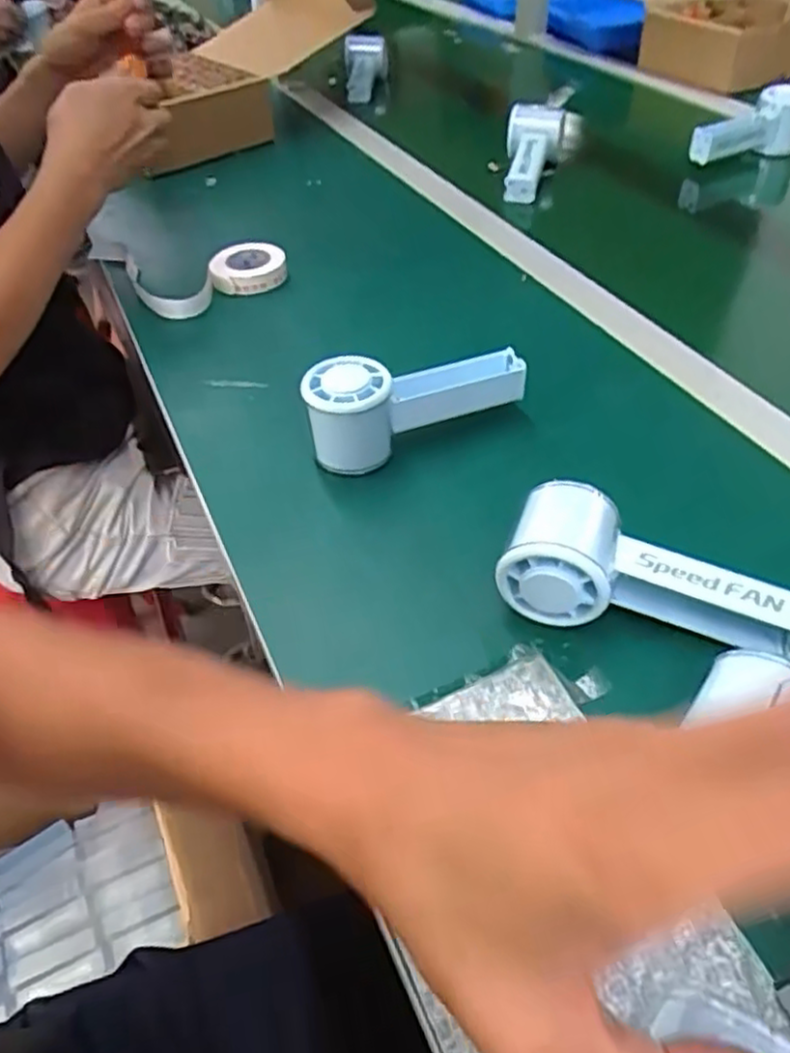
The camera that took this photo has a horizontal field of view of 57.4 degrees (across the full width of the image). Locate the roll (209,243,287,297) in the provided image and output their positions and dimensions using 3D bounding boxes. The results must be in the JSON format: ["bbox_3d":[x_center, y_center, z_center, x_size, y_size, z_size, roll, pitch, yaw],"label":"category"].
[{"bbox_3d":[-0.136,-0.240,0.670,0.067,0.022,0.067,-9,46,-4],"label":"roll"}]

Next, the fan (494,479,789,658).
[{"bbox_3d":[0.130,0.027,0.382,0.150,0.055,0.053,16,48,1],"label":"fan"}]

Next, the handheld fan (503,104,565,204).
[{"bbox_3d":[0.153,-0.416,0.816,0.062,0.049,0.143,9,64,13],"label":"handheld fan"}]

